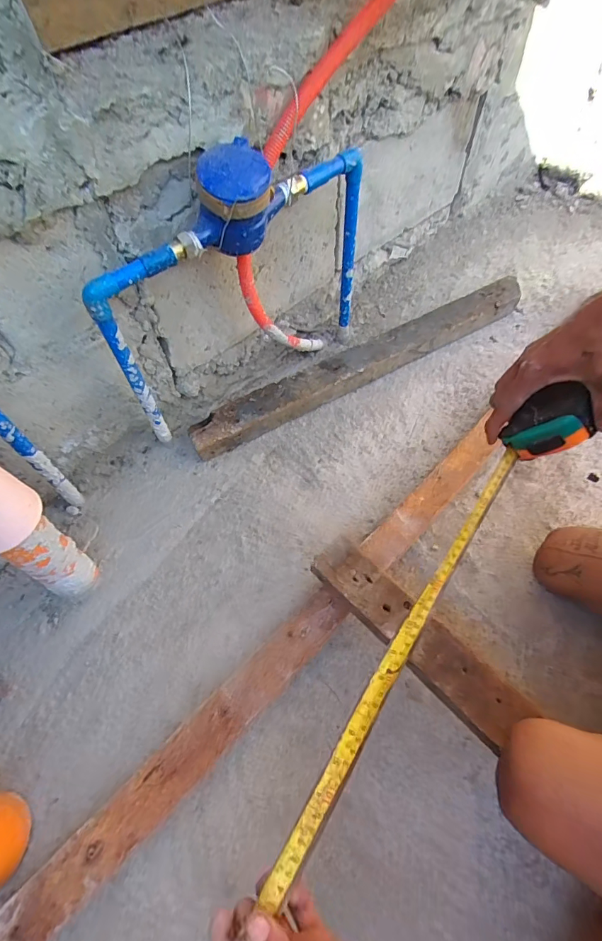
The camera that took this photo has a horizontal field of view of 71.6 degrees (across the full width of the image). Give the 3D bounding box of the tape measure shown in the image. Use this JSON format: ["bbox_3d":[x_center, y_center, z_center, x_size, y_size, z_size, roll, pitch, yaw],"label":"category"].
[{"bbox_3d":[0.123,0.125,0.373,0.057,0.076,0.480,32,75,18],"label":"tape measure"}]

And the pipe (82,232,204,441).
[{"bbox_3d":[-0.183,-0.164,0.591,0.147,0.282,0.023,-37,65,-20],"label":"pipe"}]

